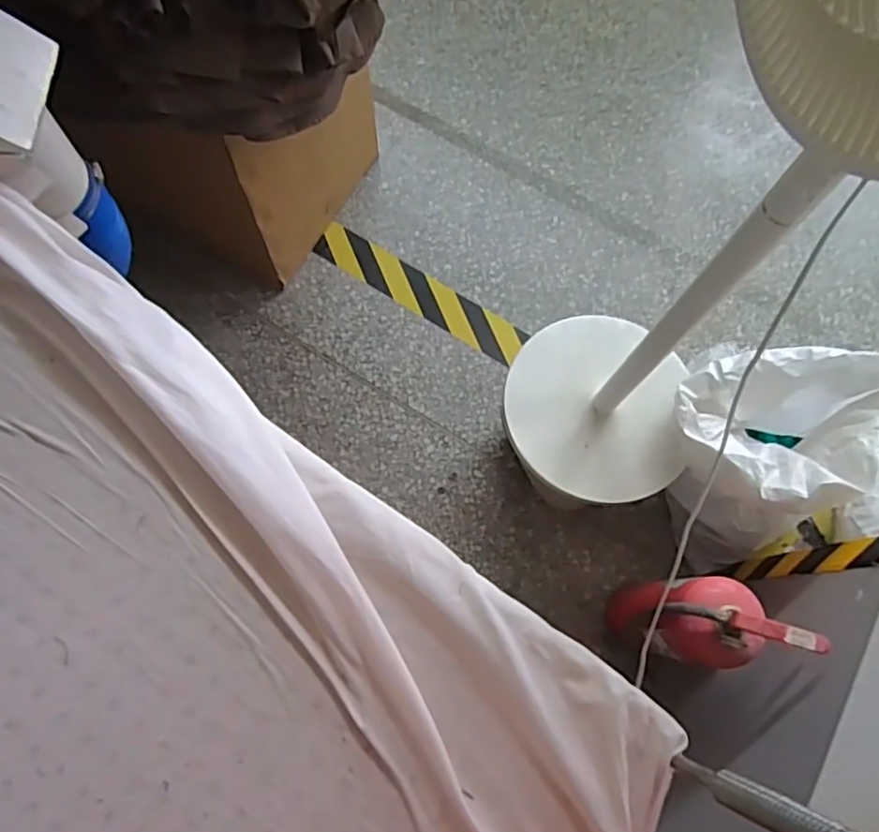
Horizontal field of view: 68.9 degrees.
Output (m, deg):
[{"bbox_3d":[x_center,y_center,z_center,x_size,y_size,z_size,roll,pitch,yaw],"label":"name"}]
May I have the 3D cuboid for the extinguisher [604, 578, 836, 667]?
[{"bbox_3d":[0.419,0.348,1.073,0.172,0.479,0.134,6,72,0],"label":"extinguisher"}]

